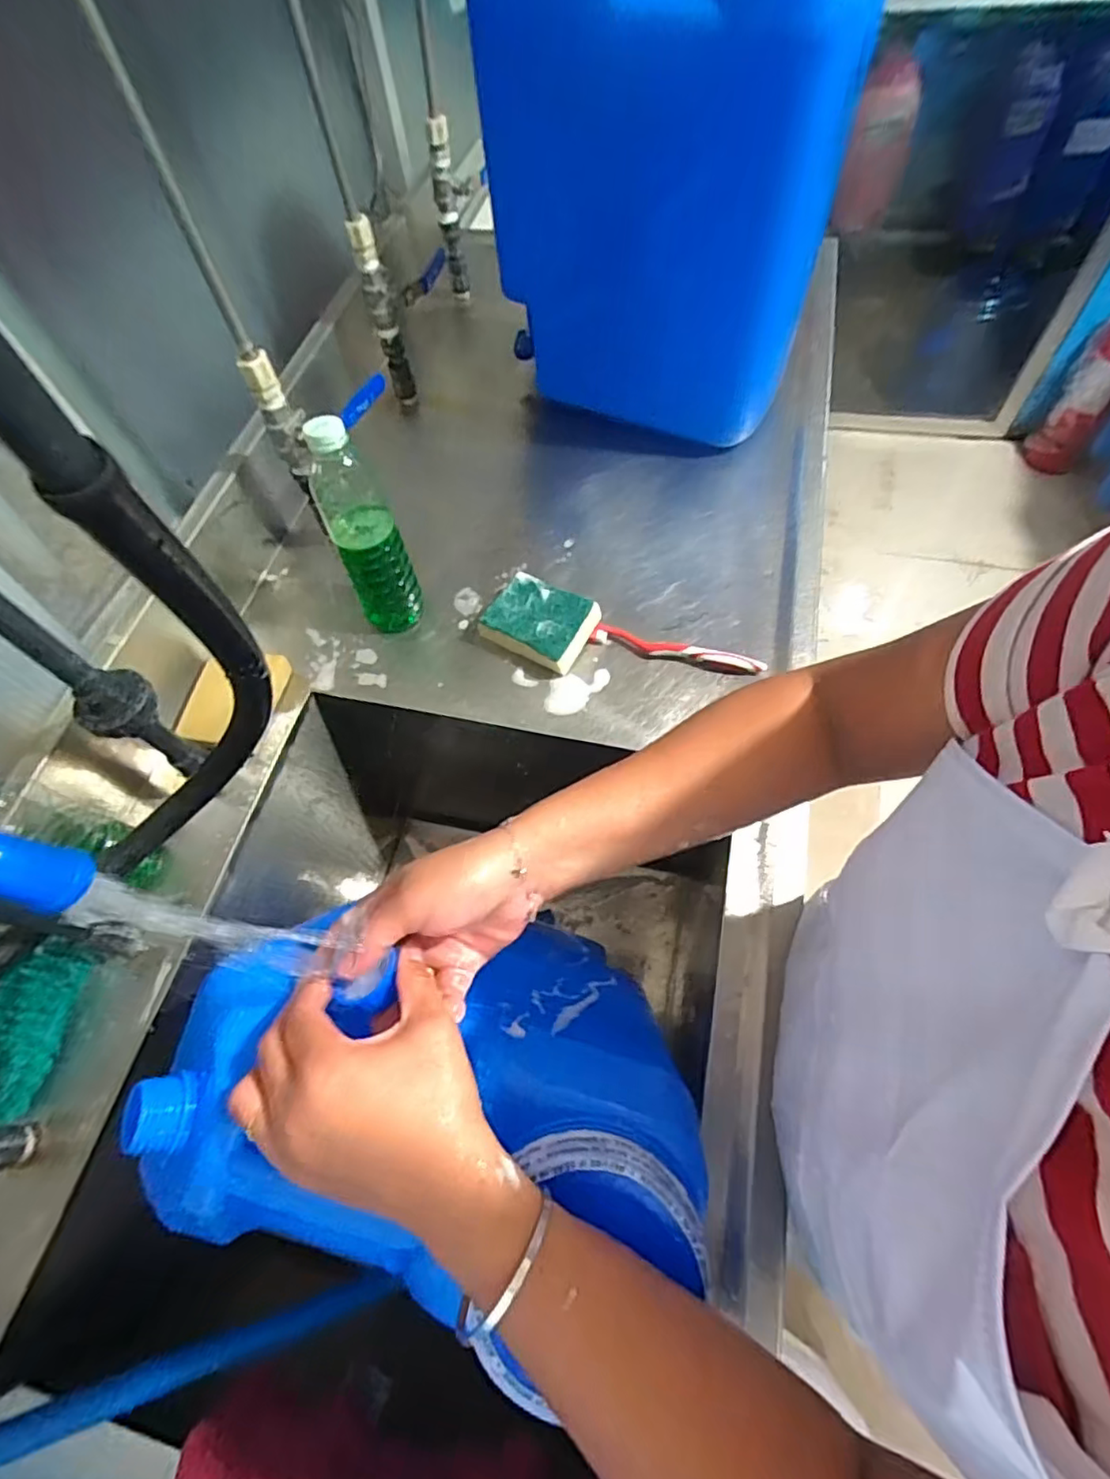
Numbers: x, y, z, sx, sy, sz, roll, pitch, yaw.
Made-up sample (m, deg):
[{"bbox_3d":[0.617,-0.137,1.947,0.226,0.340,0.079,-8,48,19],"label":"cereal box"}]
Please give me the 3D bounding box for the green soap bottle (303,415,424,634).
[{"bbox_3d":[-0.175,-0.185,0.568,0.067,0.198,0.064,-23,64,-9],"label":"green soap bottle"}]

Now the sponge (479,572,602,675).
[{"bbox_3d":[-0.013,-0.117,0.614,0.106,0.039,0.075,22,66,14],"label":"sponge"}]

